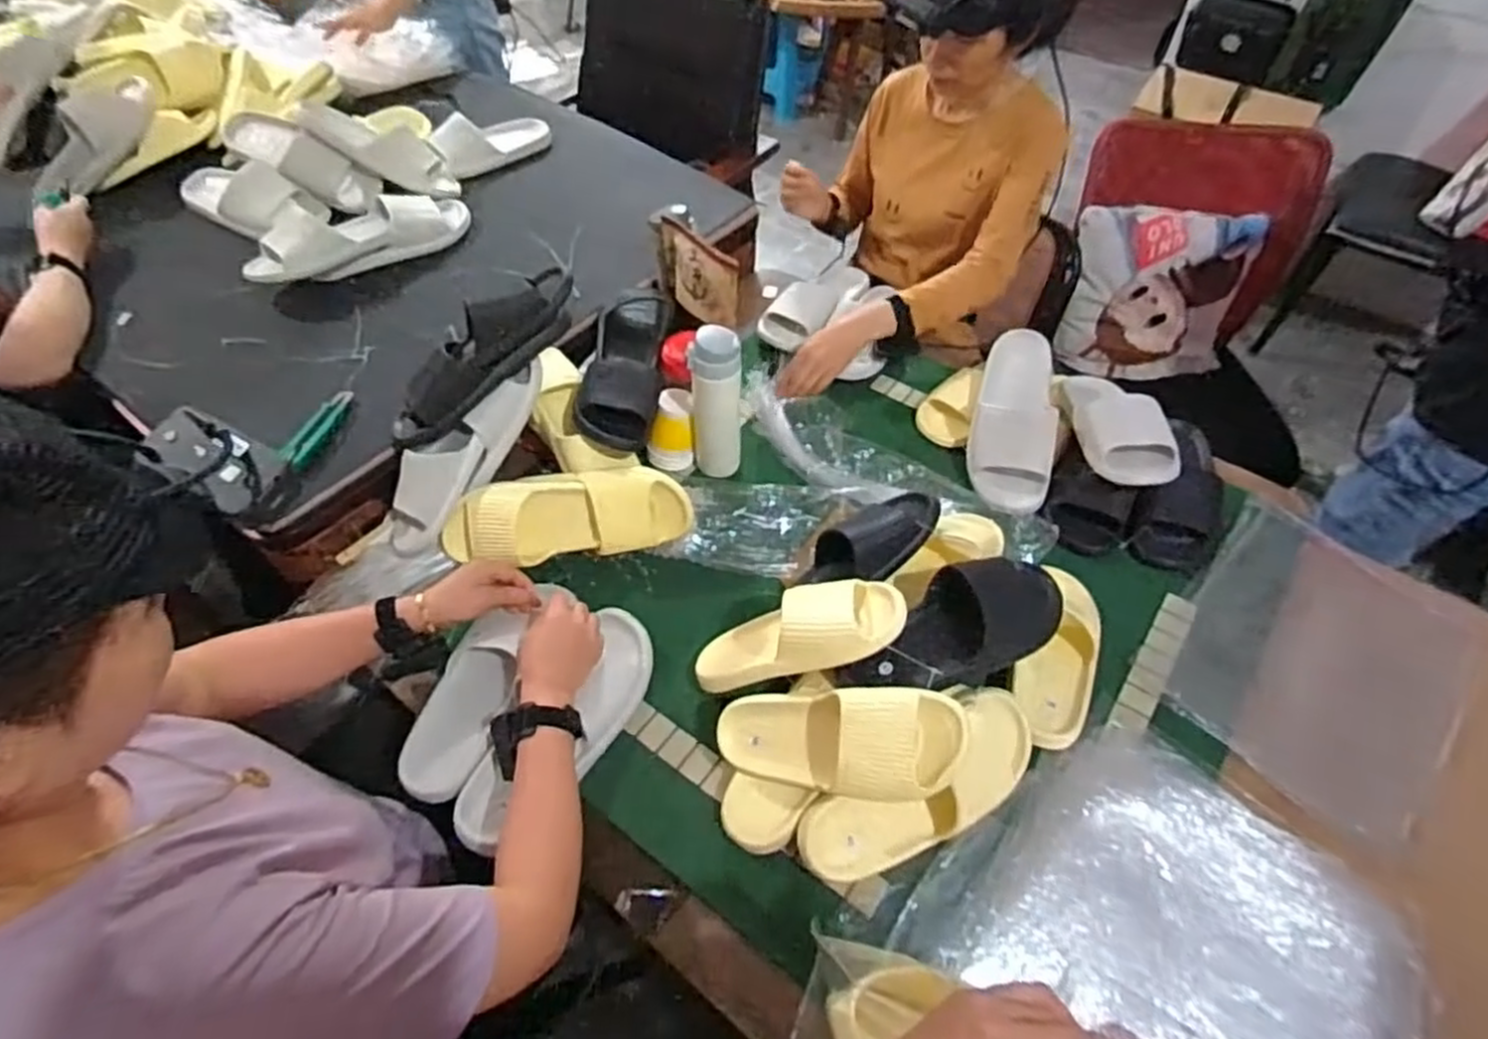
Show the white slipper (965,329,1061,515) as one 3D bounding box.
[{"bbox_3d":[0.379,-0.135,1.074,0.104,0.069,0.260,7,80,0],"label":"white slipper"}]

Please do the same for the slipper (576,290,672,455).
[{"bbox_3d":[-0.165,-0.218,1.078,0.107,0.090,0.268,3,45,-2],"label":"slipper"}]

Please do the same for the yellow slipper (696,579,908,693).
[{"bbox_3d":[0.051,0.124,0.829,0.251,0.076,0.100,-24,54,26],"label":"yellow slipper"}]

